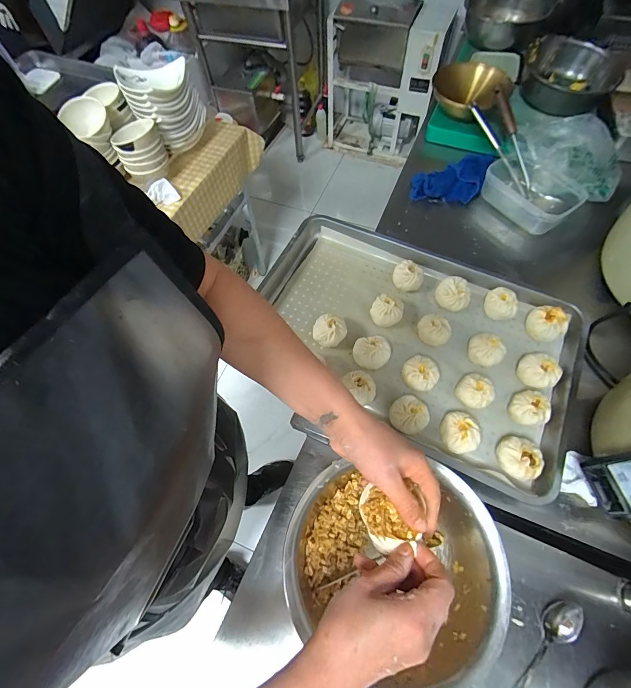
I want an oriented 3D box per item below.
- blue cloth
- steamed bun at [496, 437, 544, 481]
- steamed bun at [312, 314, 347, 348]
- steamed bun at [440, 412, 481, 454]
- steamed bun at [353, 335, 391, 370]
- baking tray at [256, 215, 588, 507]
[{"bbox_3d":[0.336,-0.399,0.839,0.202,0.054,0.121,-25,65,-10],"label":"blue cloth"},{"bbox_3d":[0.316,0.182,0.540,0.060,0.046,0.062,-1,63,2],"label":"steamed bun"},{"bbox_3d":[0.026,-0.020,0.646,0.061,0.052,0.058,-1,63,2],"label":"steamed bun"},{"bbox_3d":[0.232,0.146,0.558,0.056,0.048,0.061,-1,63,2],"label":"steamed bun"},{"bbox_3d":[0.101,0.018,0.627,0.061,0.047,0.055,-10,63,-3],"label":"steamed bun"},{"bbox_3d":[0.174,-0.009,0.646,0.587,0.067,0.385,23,67,14],"label":"baking tray"}]

